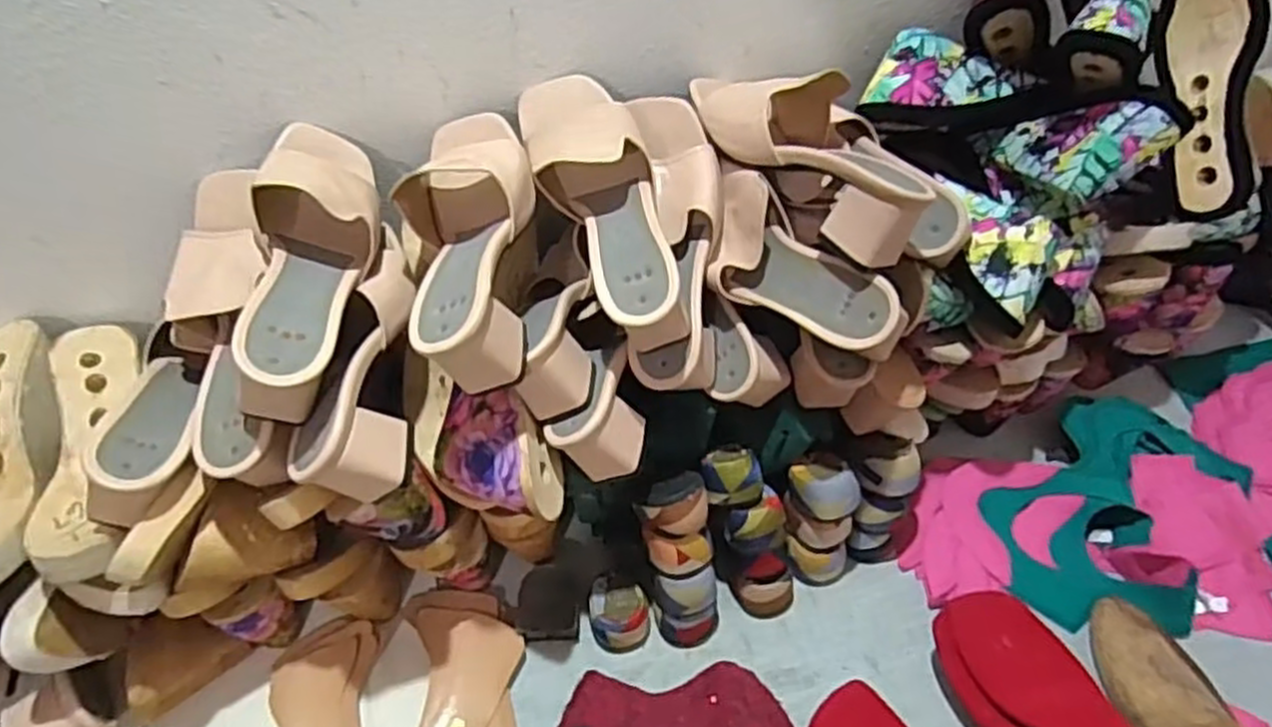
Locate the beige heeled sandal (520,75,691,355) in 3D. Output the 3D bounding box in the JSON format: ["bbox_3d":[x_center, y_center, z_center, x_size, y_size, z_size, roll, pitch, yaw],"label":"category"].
[{"bbox_3d":[-0.025,-0.124,0.603,0.081,0.092,0.235,-17,65,-11],"label":"beige heeled sandal"}]

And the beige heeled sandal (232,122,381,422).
[{"bbox_3d":[-0.222,-0.073,0.552,0.077,0.093,0.232,-5,48,-1],"label":"beige heeled sandal"}]

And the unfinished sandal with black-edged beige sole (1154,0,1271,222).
[{"bbox_3d":[0.495,-0.235,0.682,0.062,0.079,0.225,1,83,4],"label":"unfinished sandal with black-edged beige sole"}]

